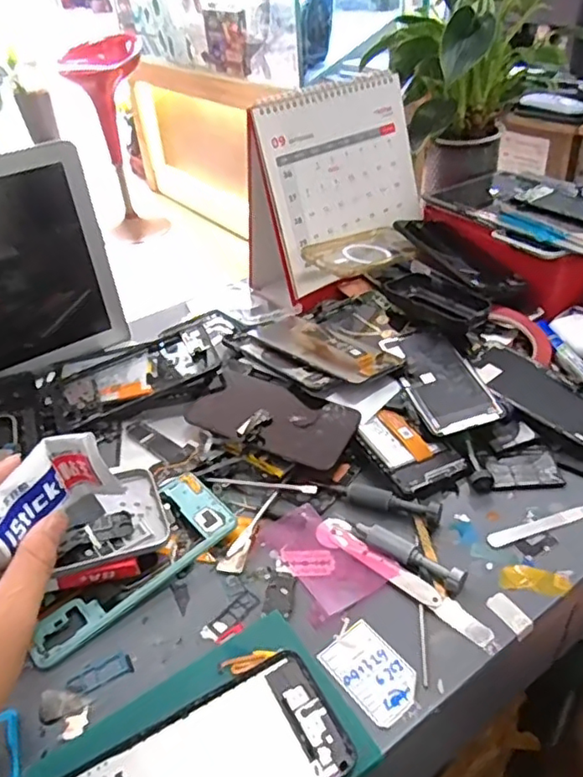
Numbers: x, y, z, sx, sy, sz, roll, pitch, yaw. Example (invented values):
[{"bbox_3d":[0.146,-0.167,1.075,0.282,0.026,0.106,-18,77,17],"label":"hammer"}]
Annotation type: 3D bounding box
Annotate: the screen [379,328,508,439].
[{"bbox_3d":[0.134,-0.013,0.553,0.069,0.007,0.139,-17,42,-7],"label":"screen"}]

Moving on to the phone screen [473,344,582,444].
[{"bbox_3d":[0.224,0.002,0.537,0.063,0.005,0.134,-29,48,-29],"label":"phone screen"}]

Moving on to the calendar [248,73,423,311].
[{"bbox_3d":[0.049,-0.228,0.703,0.215,0.217,0.110,-28,43,-26],"label":"calendar"}]

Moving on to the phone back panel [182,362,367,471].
[{"bbox_3d":[-0.016,0.023,0.529,0.147,0.007,0.077,19,52,27],"label":"phone back panel"}]

